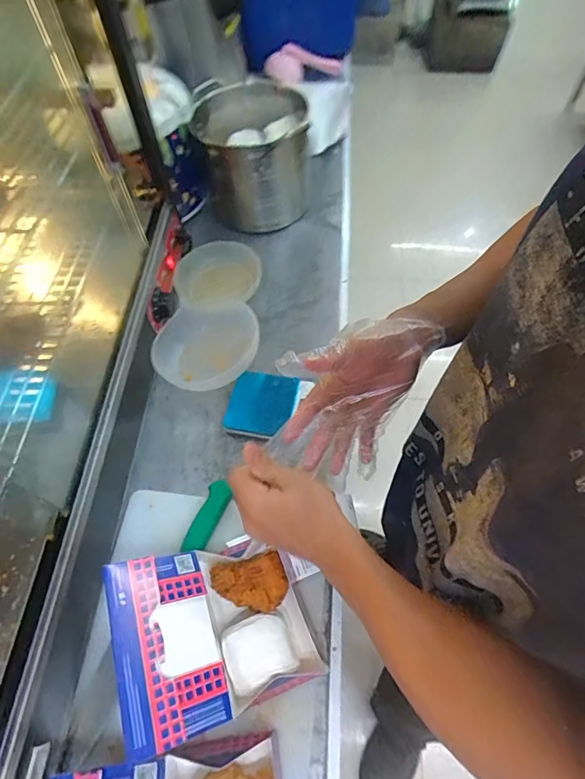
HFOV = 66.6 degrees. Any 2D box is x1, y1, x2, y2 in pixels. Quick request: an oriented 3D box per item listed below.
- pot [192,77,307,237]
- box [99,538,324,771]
[{"bbox_3d":[-0.073,-0.450,0.876,0.199,0.196,0.218,0,60,1],"label":"pot"},{"bbox_3d":[-0.084,0.261,0.494,0.187,0.112,0.172,-18,61,-9],"label":"box"}]

